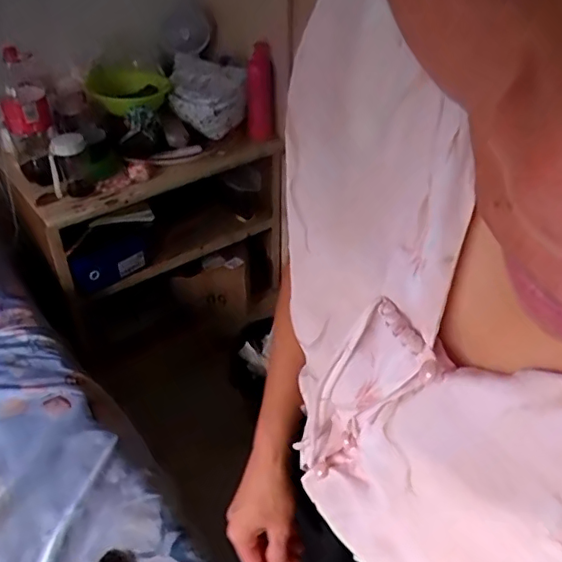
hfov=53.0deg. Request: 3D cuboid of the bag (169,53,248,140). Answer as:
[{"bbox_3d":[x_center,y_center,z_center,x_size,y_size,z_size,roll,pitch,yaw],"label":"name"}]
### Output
[{"bbox_3d":[-0.204,-0.528,1.587,0.204,0.140,0.241,-5,39,-6],"label":"bag"}]

